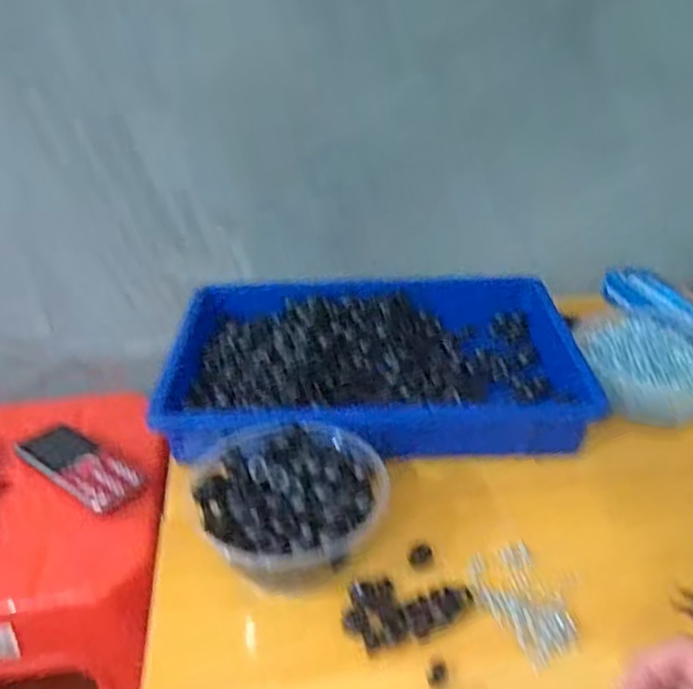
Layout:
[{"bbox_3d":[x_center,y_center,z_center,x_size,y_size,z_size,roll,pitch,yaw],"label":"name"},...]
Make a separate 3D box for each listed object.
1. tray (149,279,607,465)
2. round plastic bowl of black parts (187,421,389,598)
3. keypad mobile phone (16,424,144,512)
[{"bbox_3d":[0.023,0.019,0.649,0.365,0.053,0.259,-3,31,-3],"label":"tray"},{"bbox_3d":[-0.043,0.111,0.493,0.120,0.065,0.131,-1,31,1],"label":"round plastic bowl of black parts"},{"bbox_3d":[-0.235,0.105,0.617,0.128,0.011,0.050,21,37,32],"label":"keypad mobile phone"}]

